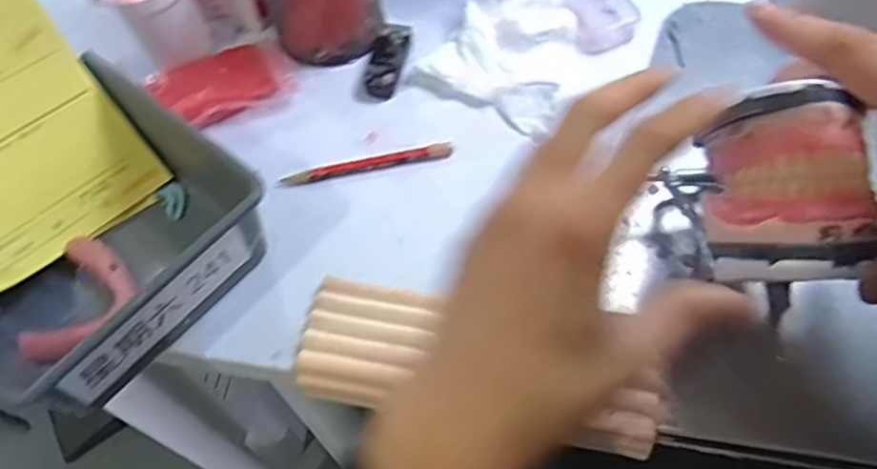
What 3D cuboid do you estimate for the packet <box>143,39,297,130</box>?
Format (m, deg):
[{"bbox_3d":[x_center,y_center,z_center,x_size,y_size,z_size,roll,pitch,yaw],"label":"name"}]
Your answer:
[{"bbox_3d":[-0.148,-0.106,0.461,0.089,0.019,0.063,-33,62,-15],"label":"packet"}]

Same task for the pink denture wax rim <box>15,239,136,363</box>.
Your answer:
[{"bbox_3d":[-0.209,0.037,0.376,0.051,0.018,0.069,32,66,22],"label":"pink denture wax rim"}]

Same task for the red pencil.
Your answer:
[{"bbox_3d":[-0.045,-0.044,0.429,0.110,0.007,0.012,-14,59,-4],"label":"red pencil"}]

